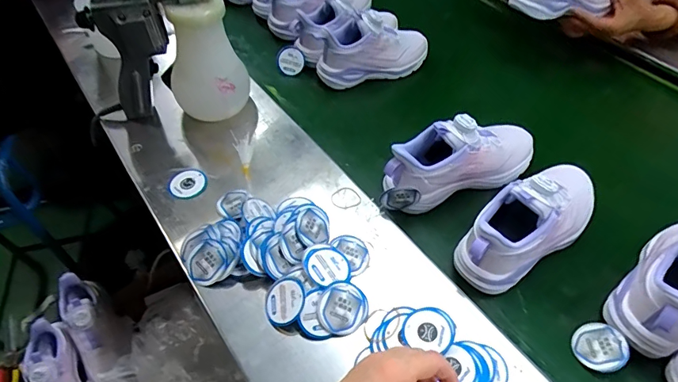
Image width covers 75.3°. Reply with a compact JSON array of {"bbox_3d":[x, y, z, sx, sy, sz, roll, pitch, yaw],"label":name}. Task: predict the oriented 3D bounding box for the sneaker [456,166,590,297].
[{"bbox_3d":[0.228,0.033,0.508,0.215,0.110,0.078,-28,56,-20],"label":"sneaker"}]

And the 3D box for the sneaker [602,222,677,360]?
[{"bbox_3d":[0.380,0.080,0.461,0.201,0.118,0.099,-34,58,-23],"label":"sneaker"}]

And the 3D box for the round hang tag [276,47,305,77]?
[{"bbox_3d":[-0.083,-0.223,0.758,0.046,0.047,0.008,-36,29,6],"label":"round hang tag"}]

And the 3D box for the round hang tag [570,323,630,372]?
[{"bbox_3d":[0.272,0.162,0.458,0.048,0.005,0.049,-17,45,19],"label":"round hang tag"}]

